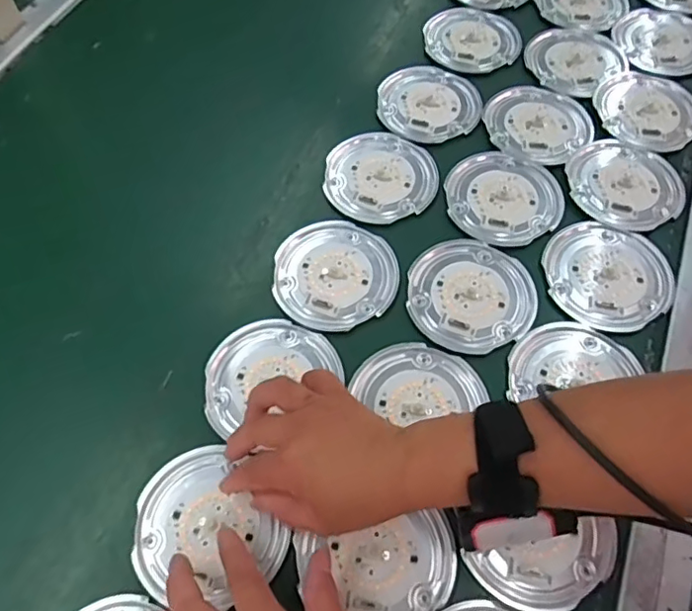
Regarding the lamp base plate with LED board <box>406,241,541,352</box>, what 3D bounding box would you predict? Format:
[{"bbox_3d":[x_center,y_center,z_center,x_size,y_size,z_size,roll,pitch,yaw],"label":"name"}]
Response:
[{"bbox_3d":[0.103,-0.011,0.483,0.102,0.004,0.100,0,62,1],"label":"lamp base plate with LED board"}]

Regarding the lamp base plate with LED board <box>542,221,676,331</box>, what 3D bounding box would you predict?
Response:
[{"bbox_3d":[0.225,-0.029,0.488,0.103,0.015,0.096,0,62,1],"label":"lamp base plate with LED board"}]

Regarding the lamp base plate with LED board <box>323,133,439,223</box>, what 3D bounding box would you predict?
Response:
[{"bbox_3d":[0.034,-0.122,0.537,0.102,0.017,0.086,-13,62,-6],"label":"lamp base plate with LED board"}]

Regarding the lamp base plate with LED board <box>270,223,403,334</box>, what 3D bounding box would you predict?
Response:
[{"bbox_3d":[-0.009,-0.029,0.495,0.104,0.005,0.101,0,62,1],"label":"lamp base plate with LED board"}]

